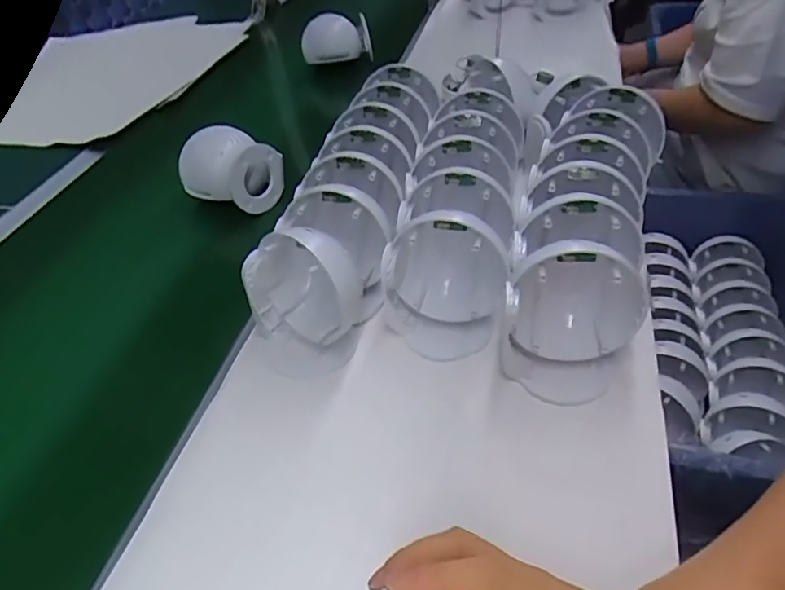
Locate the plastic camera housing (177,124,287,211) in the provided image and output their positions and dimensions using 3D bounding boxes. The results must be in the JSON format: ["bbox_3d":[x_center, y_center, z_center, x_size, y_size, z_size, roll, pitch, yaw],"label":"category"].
[{"bbox_3d":[-0.204,-0.161,0.724,0.110,0.076,0.078,16,47,24],"label":"plastic camera housing"}]

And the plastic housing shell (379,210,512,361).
[{"bbox_3d":[0.046,-0.012,0.515,0.108,0.118,0.074,11,45,20],"label":"plastic housing shell"}]

